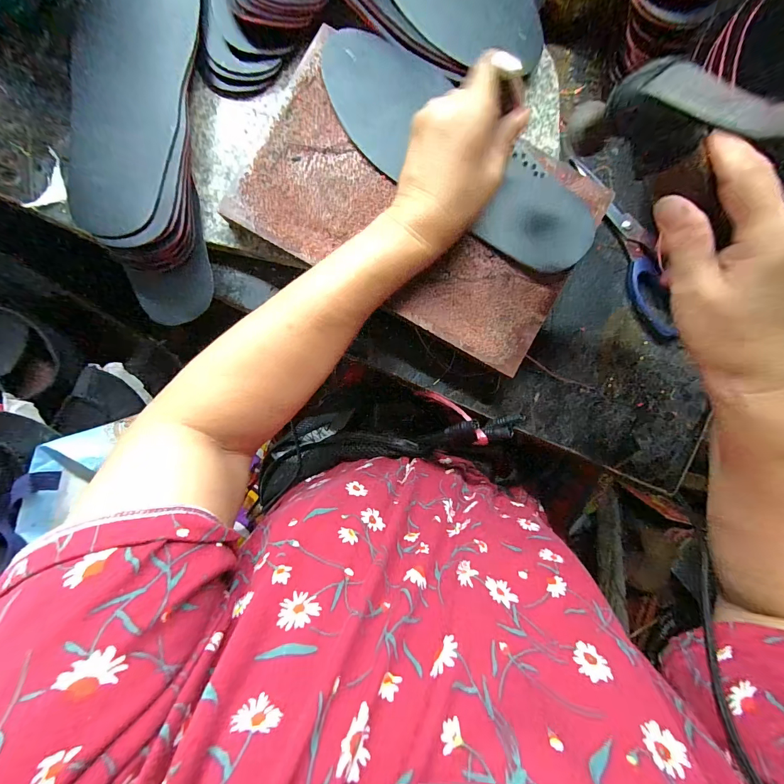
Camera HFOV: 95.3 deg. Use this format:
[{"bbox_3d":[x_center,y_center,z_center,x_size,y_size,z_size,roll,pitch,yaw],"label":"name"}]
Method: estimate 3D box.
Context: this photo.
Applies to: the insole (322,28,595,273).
[{"bbox_3d":[0.050,-0.194,0.289,0.258,0.012,0.085,38,87,-1],"label":"insole"}]

